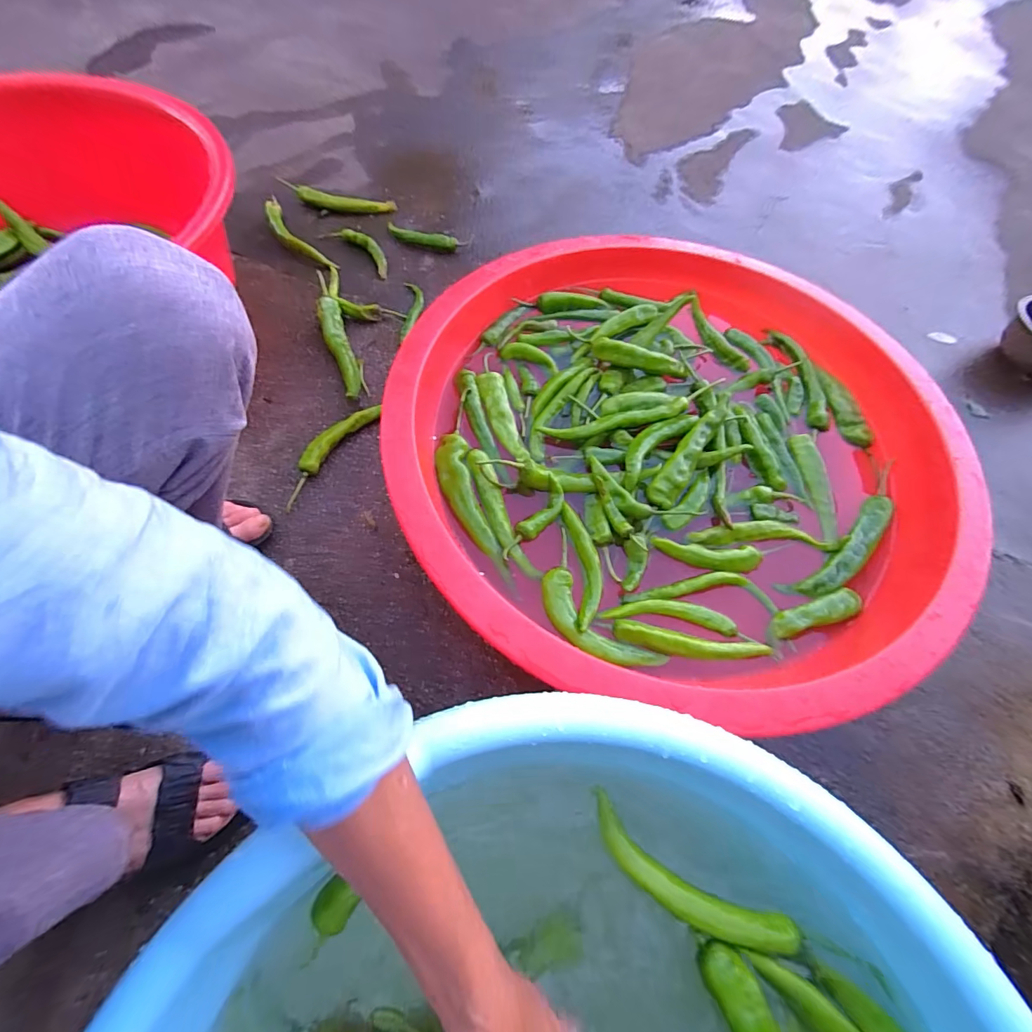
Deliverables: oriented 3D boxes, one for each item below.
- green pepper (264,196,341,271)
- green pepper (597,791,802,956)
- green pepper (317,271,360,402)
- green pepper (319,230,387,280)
[{"bbox_3d":[-0.415,-0.528,0.861,0.045,0.040,0.202,-39,72,-19],"label":"green pepper"},{"bbox_3d":[0.121,0.266,0.327,0.148,0.016,0.040,30,67,11],"label":"green pepper"},{"bbox_3d":[-0.299,-0.299,0.755,0.037,0.035,0.283,-18,67,-11],"label":"green pepper"},{"bbox_3d":[-0.307,-0.528,0.891,0.164,0.024,0.050,35,68,13],"label":"green pepper"}]

